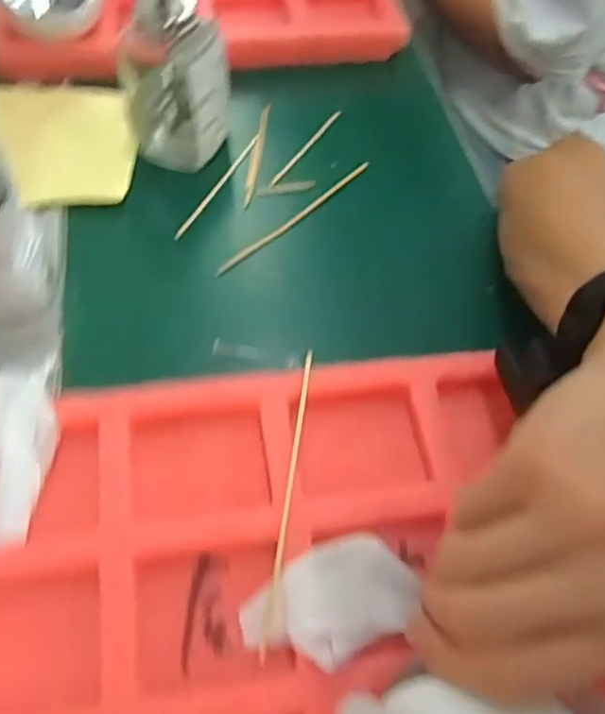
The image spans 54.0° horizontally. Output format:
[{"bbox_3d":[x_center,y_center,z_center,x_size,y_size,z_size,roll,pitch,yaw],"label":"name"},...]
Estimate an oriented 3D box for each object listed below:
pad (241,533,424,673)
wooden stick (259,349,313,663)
[{"bbox_3d":[0.013,0.105,0.256,0.075,0.014,0.044,-23,63,-14],"label":"pad"},{"bbox_3d":[-0.006,0.062,0.281,0.004,0.006,0.144,8,62,3],"label":"wooden stick"}]

